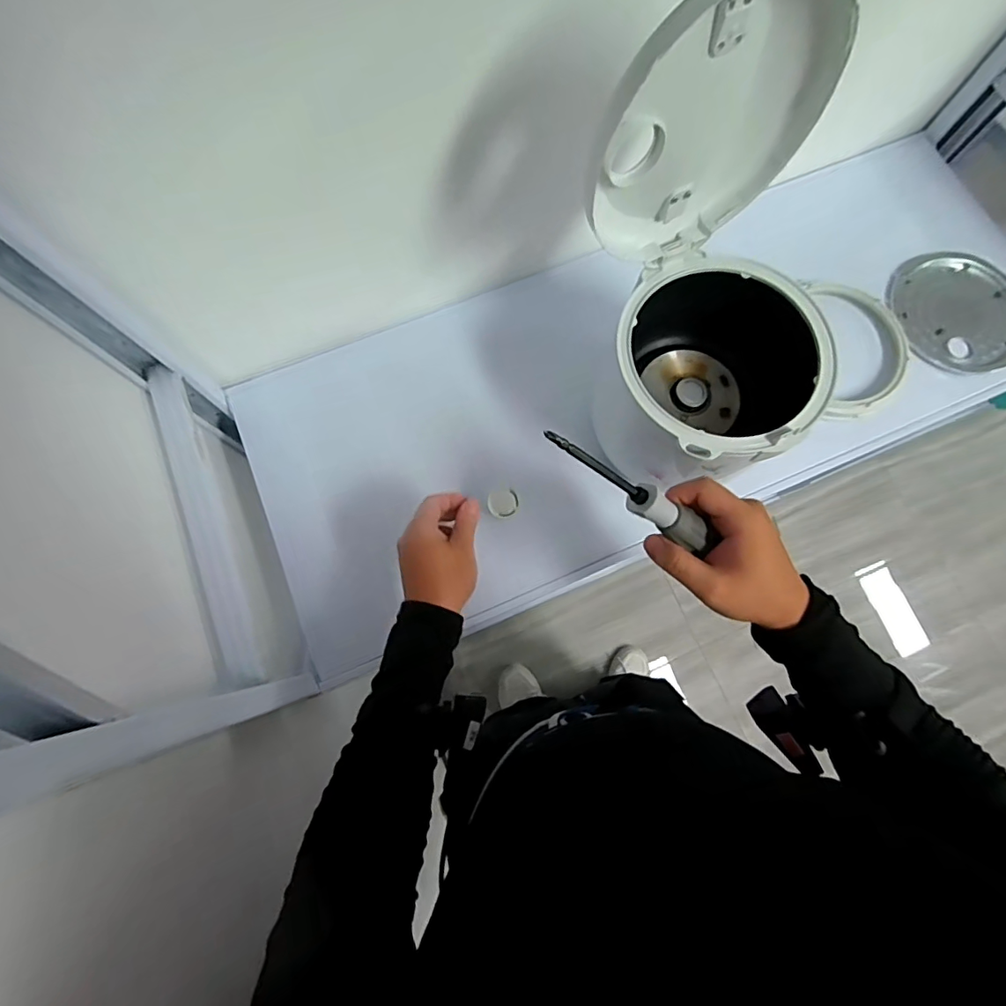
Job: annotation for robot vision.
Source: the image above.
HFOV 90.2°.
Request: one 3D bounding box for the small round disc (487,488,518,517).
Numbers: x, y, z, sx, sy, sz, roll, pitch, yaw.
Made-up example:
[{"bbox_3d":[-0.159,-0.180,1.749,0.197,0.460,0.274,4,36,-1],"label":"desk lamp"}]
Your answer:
[{"bbox_3d":[0.001,0.001,0.594,0.035,0.017,0.033,0,77,0],"label":"small round disc"}]

